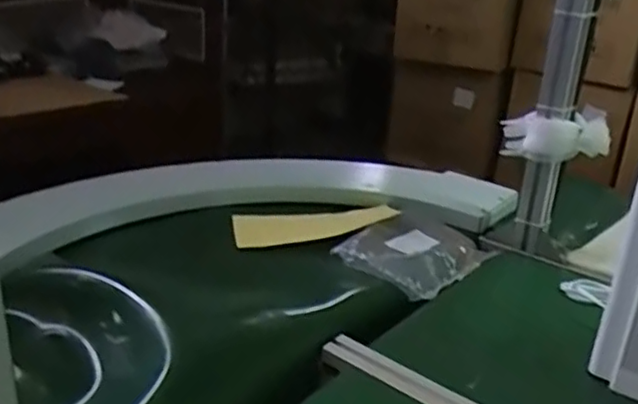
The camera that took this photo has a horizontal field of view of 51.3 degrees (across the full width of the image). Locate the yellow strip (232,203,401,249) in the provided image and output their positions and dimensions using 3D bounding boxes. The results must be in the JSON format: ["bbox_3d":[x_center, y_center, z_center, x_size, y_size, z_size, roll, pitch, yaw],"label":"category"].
[{"bbox_3d":[-0.004,0.040,1.122,0.278,0.030,0.106,-1,33,-13],"label":"yellow strip"}]

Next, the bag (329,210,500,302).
[{"bbox_3d":[0.149,0.073,1.036,0.181,0.030,0.209,22,29,37],"label":"bag"}]

